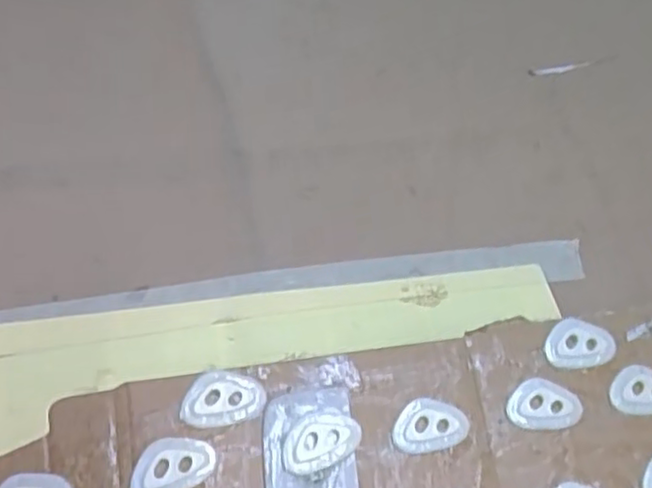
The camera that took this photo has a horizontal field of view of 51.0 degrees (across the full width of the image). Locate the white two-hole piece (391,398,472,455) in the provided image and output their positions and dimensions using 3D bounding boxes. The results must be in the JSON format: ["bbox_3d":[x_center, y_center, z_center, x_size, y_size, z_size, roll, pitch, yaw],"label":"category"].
[{"bbox_3d":[0.034,0.059,0.224,0.026,0.004,0.016,-8,58,-10],"label":"white two-hole piece"}]

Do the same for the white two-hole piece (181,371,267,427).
[{"bbox_3d":[-0.033,0.050,0.219,0.026,0.006,0.016,-4,57,-7],"label":"white two-hole piece"}]

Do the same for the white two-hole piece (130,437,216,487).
[{"bbox_3d":[-0.047,0.069,0.210,0.026,0.005,0.016,-18,60,-15],"label":"white two-hole piece"}]

